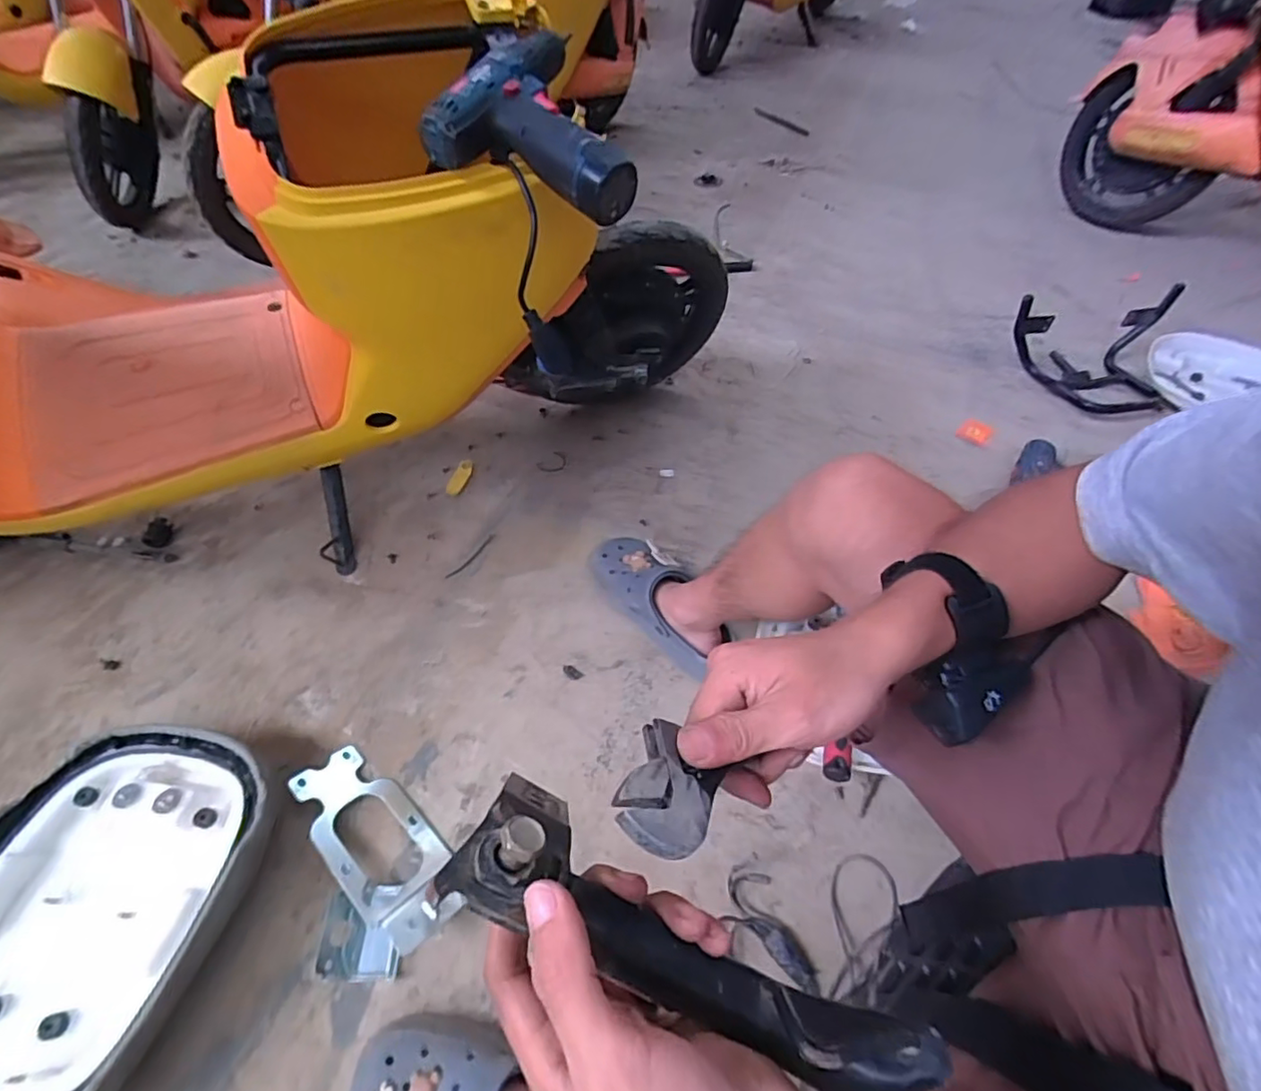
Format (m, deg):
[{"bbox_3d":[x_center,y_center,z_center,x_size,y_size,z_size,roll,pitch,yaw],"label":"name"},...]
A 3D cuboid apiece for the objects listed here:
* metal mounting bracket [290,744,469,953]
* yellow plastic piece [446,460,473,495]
[{"bbox_3d":[-0.289,0.328,0.669,0.256,0.046,0.102,35,59,24],"label":"metal mounting bracket"},{"bbox_3d":[-0.293,-0.119,1.033,0.023,0.020,0.073,17,66,13],"label":"yellow plastic piece"}]

